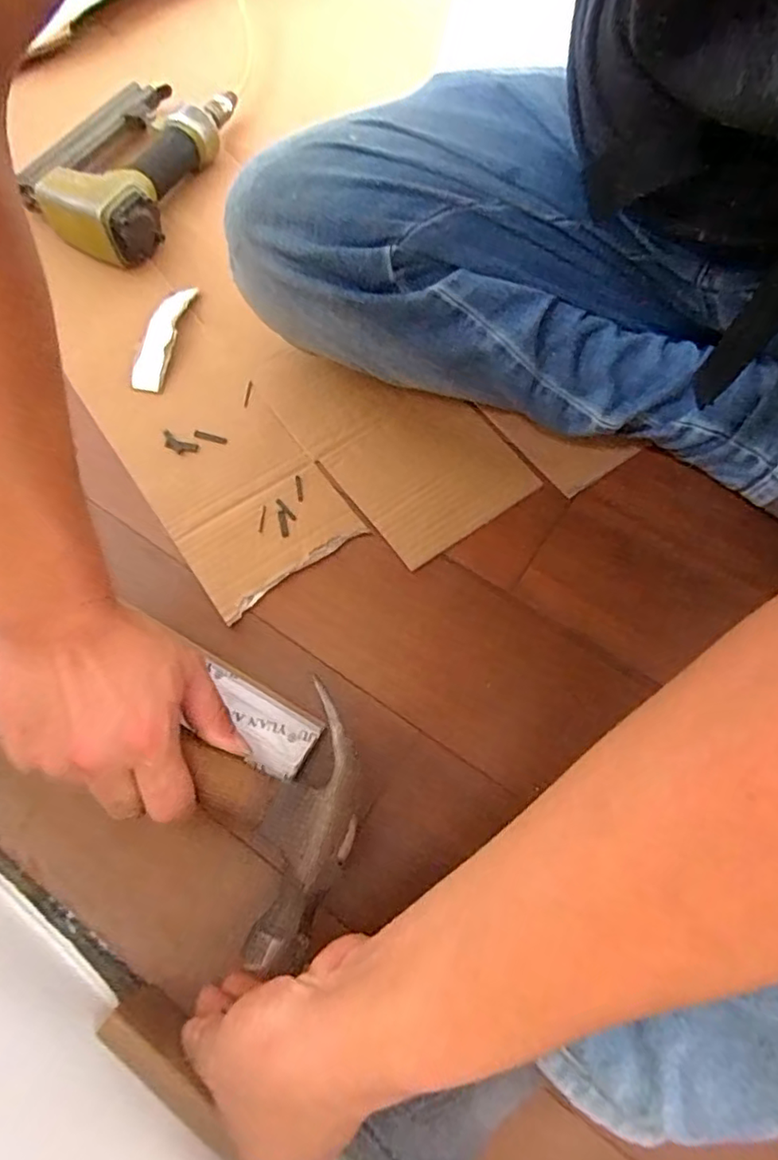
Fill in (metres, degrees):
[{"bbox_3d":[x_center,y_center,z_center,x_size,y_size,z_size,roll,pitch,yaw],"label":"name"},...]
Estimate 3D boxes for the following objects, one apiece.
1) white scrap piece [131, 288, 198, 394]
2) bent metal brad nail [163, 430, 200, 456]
[{"bbox_3d":[-0.205,-0.223,0.525,0.028,0.014,0.119,7,67,3],"label":"white scrap piece"},{"bbox_3d":[-0.176,-0.113,0.485,0.031,0.004,0.014,21,69,9],"label":"bent metal brad nail"}]

